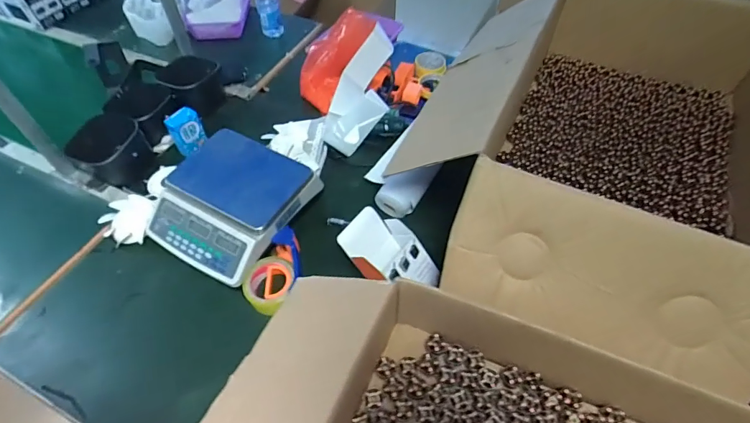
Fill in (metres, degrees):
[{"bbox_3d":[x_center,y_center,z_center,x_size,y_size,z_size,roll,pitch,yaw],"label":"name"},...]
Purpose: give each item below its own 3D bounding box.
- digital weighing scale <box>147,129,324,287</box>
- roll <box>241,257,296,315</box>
[{"bbox_3d":[-0.297,-0.021,0.846,0.259,0.096,0.279,22,56,18],"label":"digital weighing scale"},{"bbox_3d":[-0.205,0.130,0.782,0.097,0.039,0.104,-1,52,2],"label":"roll"}]

